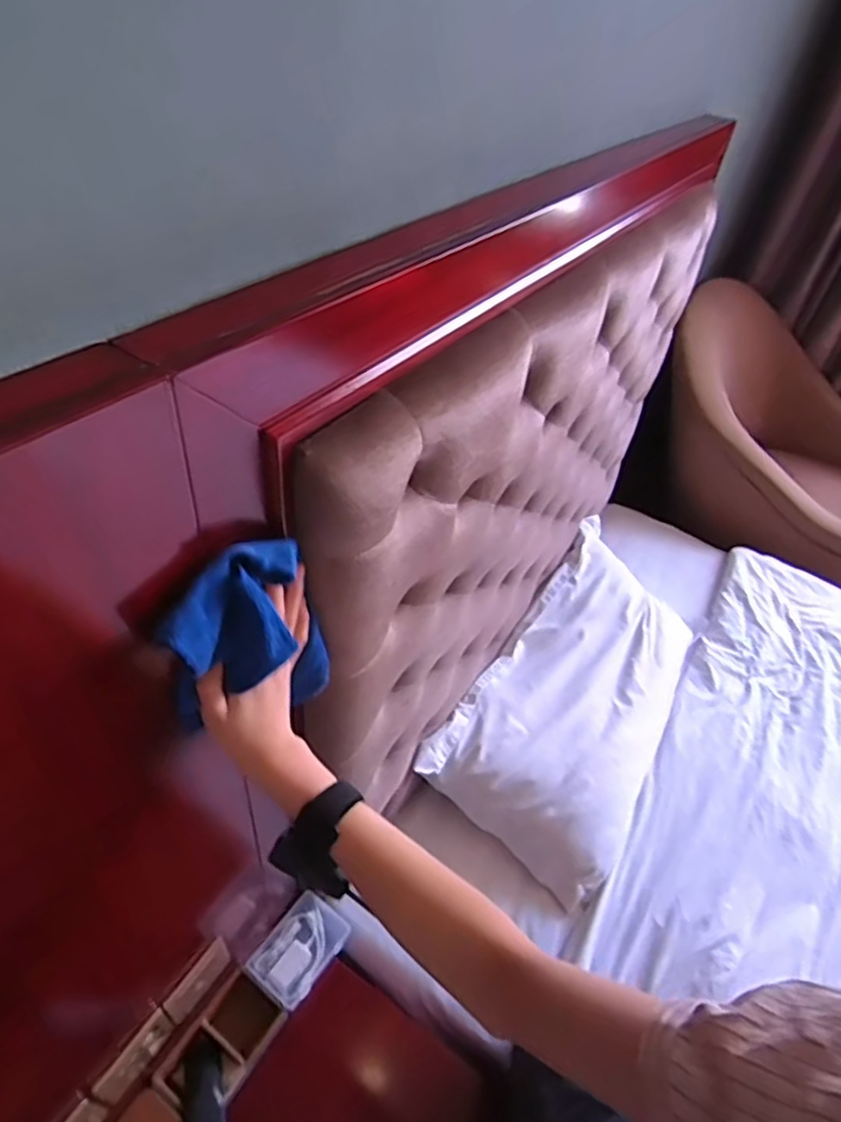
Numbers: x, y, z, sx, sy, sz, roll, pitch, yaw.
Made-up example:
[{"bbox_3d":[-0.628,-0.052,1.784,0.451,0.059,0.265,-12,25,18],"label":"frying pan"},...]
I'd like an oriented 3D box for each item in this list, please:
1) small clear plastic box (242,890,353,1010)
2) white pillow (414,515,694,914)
[{"bbox_3d":[-0.176,0.561,0.942,0.097,0.035,0.134,29,48,21],"label":"small clear plastic box"},{"bbox_3d":[0.312,0.241,1.273,0.356,0.113,0.712,39,52,3],"label":"white pillow"}]

